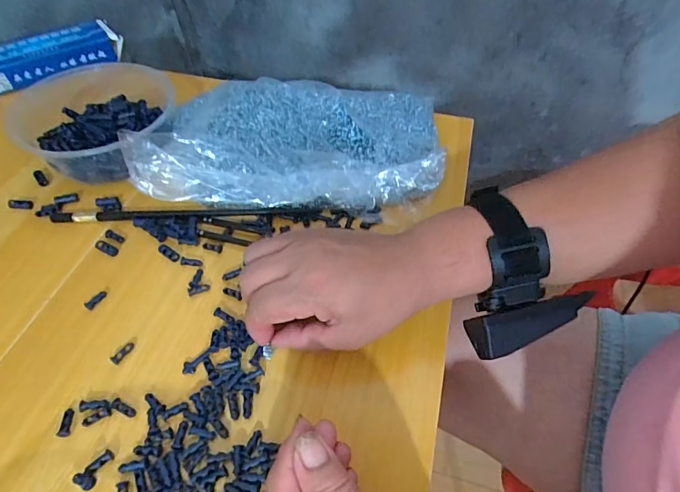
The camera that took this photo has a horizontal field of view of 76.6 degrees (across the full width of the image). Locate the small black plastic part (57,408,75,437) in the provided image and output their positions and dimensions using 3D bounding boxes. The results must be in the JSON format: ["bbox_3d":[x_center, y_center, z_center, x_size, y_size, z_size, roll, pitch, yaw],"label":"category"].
[{"bbox_3d":[-0.171,0.110,0.268,0.005,0.004,0.017,-9,54,-3],"label":"small black plastic part"}]

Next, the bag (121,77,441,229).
[{"bbox_3d":[-0.036,-0.109,0.399,0.259,0.053,0.177,1,54,4],"label":"bag"}]

